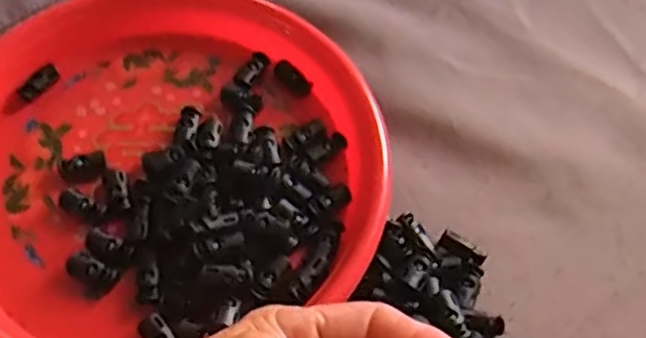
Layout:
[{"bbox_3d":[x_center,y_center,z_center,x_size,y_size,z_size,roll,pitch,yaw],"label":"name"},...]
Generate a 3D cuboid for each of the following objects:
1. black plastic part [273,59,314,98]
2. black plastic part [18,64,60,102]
[{"bbox_3d":[-0.020,-0.059,0.436,0.014,0.006,0.031,-34,68,-19],"label":"black plastic part"},{"bbox_3d":[-0.180,-0.054,0.435,0.011,0.008,0.028,31,64,14],"label":"black plastic part"}]

